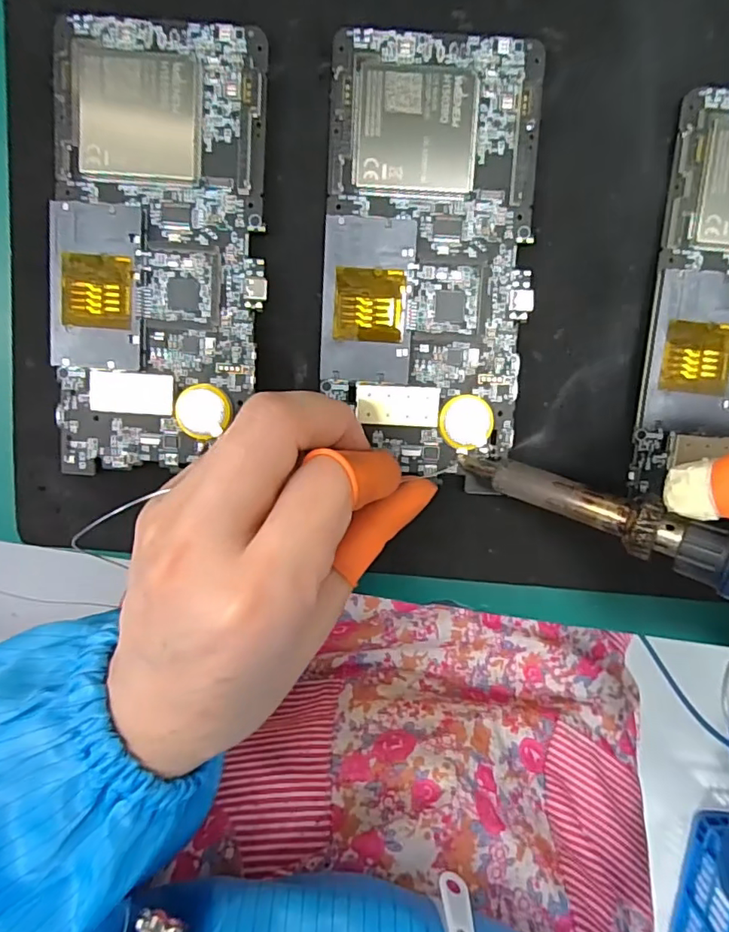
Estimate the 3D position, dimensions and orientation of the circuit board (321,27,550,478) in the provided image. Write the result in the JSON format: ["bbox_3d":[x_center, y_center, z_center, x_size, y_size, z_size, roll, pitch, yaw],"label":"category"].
[{"bbox_3d":[0.023,-0.072,0.192,0.072,0.005,0.146,2,99,-2],"label":"circuit board"}]

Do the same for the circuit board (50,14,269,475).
[{"bbox_3d":[-0.073,-0.074,0.192,0.070,0.009,0.150,5,98,-2],"label":"circuit board"}]

